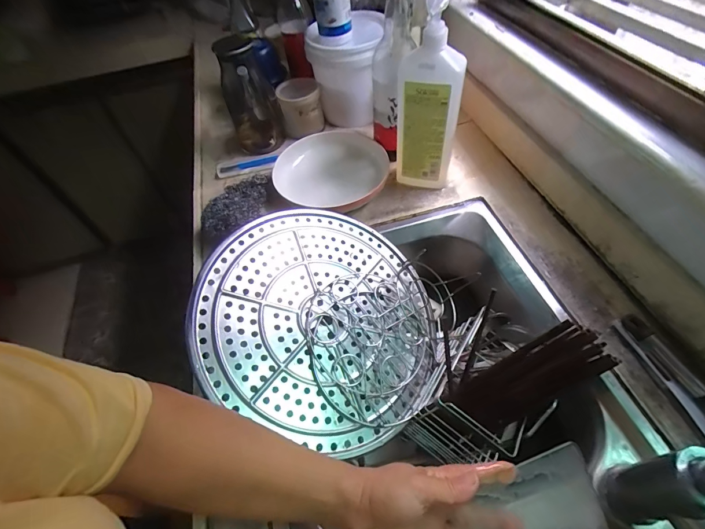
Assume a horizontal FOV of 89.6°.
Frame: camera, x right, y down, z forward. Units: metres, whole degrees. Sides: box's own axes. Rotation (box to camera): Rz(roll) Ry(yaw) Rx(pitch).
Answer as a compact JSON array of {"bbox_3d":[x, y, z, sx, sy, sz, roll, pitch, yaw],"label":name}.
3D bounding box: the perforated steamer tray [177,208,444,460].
[{"bbox_3d":[-0.030,0.066,0.474,0.319,0.013,0.301,30,57,-6],"label":"perforated steamer tray"}]

